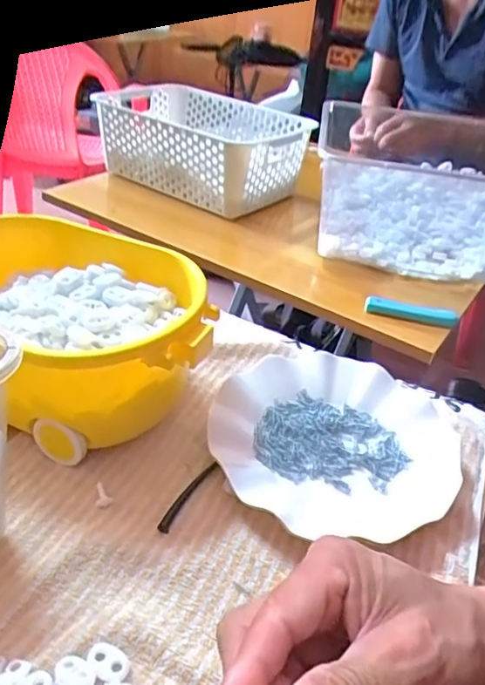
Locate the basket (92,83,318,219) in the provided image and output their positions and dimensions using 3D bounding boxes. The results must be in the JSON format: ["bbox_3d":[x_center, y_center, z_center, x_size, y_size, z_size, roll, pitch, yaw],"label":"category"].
[{"bbox_3d":[-0.059,-0.304,0.856,0.304,0.116,0.222,28,40,28],"label":"basket"}]

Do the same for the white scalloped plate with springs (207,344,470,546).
[{"bbox_3d":[0.072,0.069,0.426,0.181,0.024,0.172,13,35,10],"label":"white scalloped plate with springs"}]

